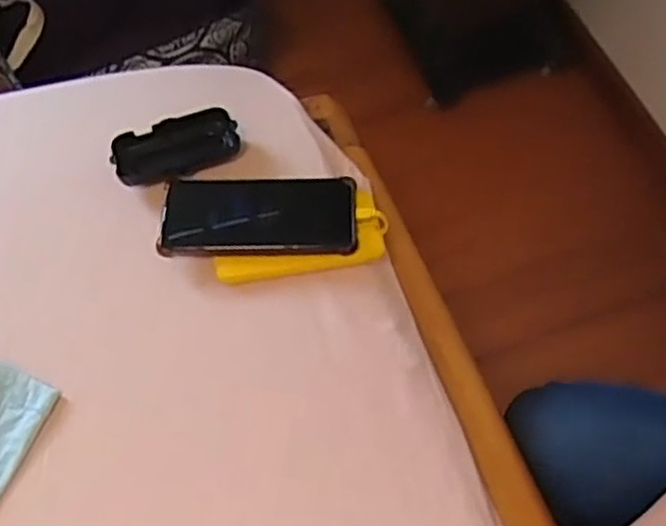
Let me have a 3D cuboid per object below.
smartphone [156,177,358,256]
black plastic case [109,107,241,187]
[{"bbox_3d":[-0.061,-0.042,0.614,0.159,0.012,0.072,0,62,1],"label":"smartphone"},{"bbox_3d":[-0.140,-0.101,0.660,0.108,0.033,0.050,-18,62,-9],"label":"black plastic case"}]

